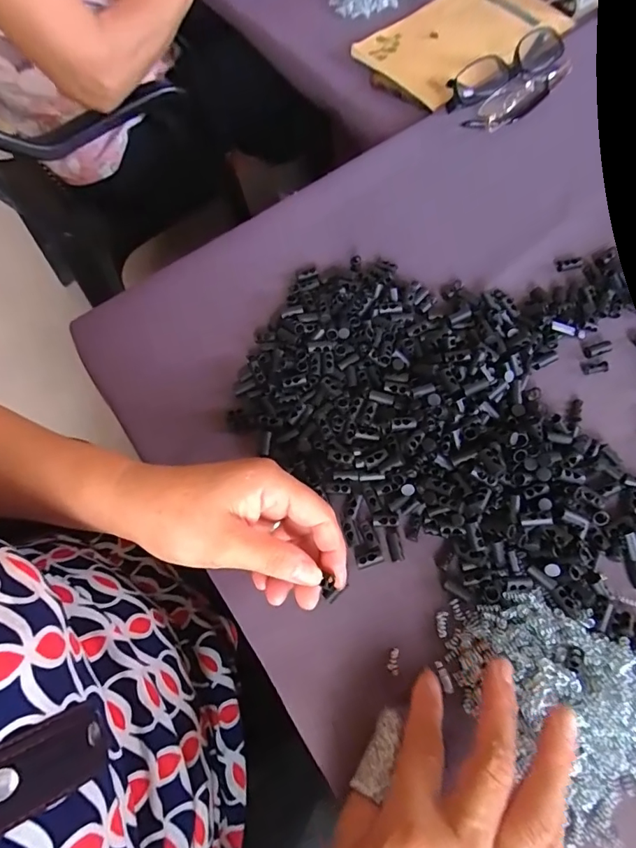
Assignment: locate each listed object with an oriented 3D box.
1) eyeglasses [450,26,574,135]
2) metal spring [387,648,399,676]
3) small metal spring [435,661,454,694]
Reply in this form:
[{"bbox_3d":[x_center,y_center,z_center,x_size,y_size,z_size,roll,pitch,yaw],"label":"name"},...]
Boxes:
[{"bbox_3d":[0.197,-0.342,0.447,0.153,0.031,0.066,-44,72,-11],"label":"eyeglasses"},{"bbox_3d":[0.047,0.146,0.280,0.007,0.004,0.015,4,70,6],"label":"metal spring"},{"bbox_3d":[0.077,0.154,0.275,0.006,0.004,0.019,-20,69,-3],"label":"small metal spring"}]

